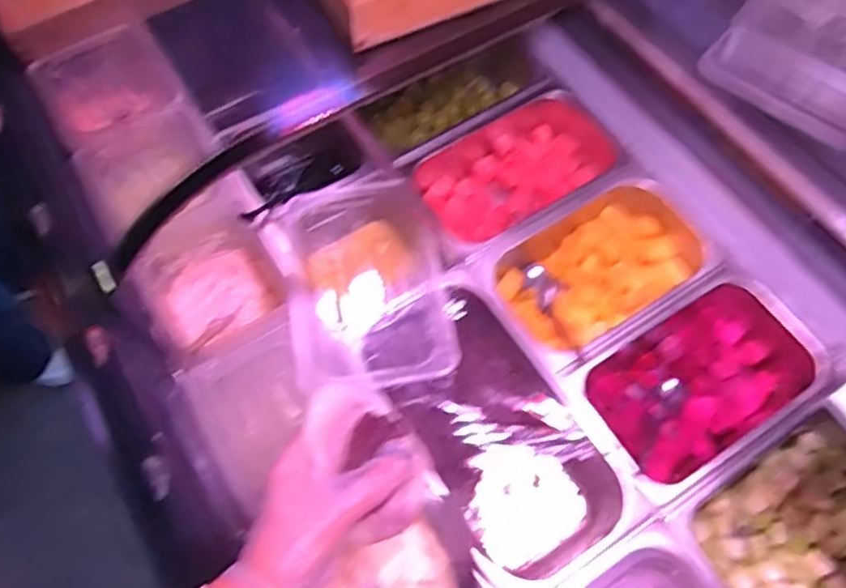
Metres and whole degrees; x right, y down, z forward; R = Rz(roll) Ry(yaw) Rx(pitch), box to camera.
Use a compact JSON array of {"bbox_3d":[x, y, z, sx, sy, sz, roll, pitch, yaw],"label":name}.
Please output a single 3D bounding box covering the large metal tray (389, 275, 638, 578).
[{"bbox_3d":[0.080,0.157,0.686,0.148,0.124,0.275,-32,68,-14],"label":"large metal tray"}]

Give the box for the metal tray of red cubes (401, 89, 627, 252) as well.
[{"bbox_3d":[0.124,-0.153,0.817,0.274,0.083,0.163,-32,69,-14],"label":"metal tray of red cubes"}]

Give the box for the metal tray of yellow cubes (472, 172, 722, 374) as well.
[{"bbox_3d":[0.206,-0.029,0.753,0.273,0.079,0.170,-31,68,-13],"label":"metal tray of yellow cubes"}]

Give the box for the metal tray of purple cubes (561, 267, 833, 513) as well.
[{"bbox_3d":[0.296,0.097,0.698,0.264,0.091,0.158,-33,69,-14],"label":"metal tray of purple cubes"}]

